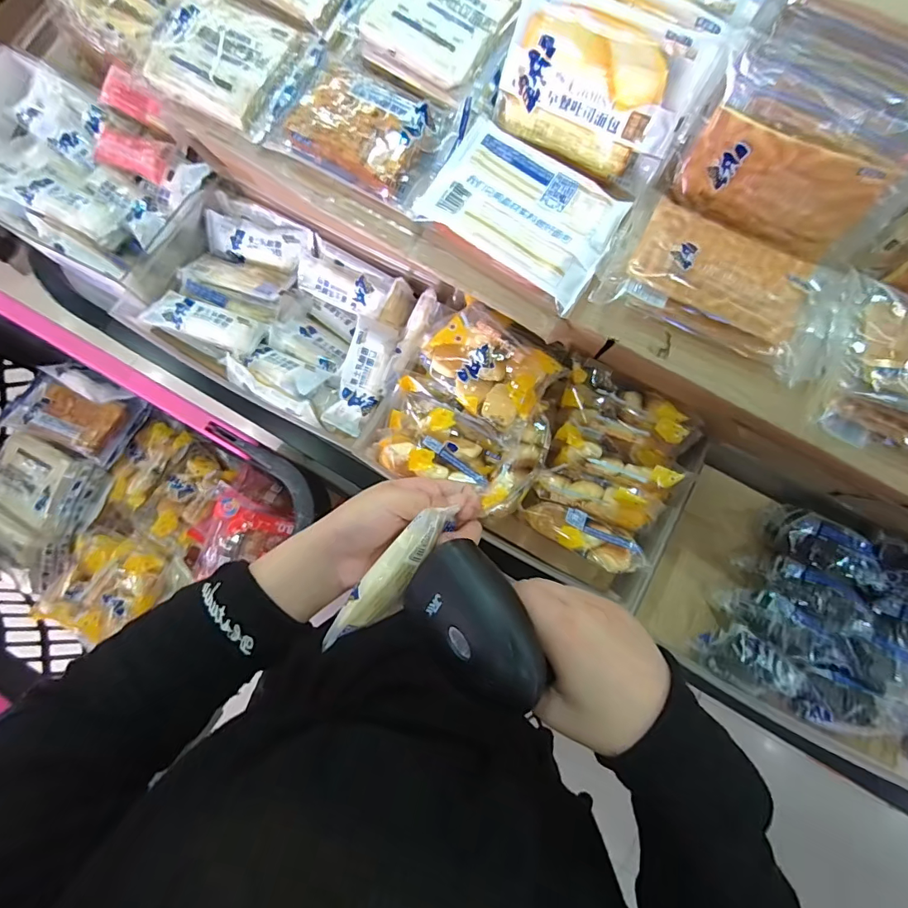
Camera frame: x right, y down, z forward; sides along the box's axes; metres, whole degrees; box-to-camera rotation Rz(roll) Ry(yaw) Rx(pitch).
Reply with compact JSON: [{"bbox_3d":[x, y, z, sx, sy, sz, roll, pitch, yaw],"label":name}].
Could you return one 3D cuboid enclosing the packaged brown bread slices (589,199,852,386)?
[{"bbox_3d":[0.204,-0.128,0.347,0.162,0.029,0.091,27,80,5],"label":"packaged brown bread slices"}]

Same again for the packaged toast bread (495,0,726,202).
[{"bbox_3d":[0.108,-0.276,0.355,0.141,0.095,0.036,29,42,5],"label":"packaged toast bread"}]

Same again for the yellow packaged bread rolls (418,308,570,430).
[{"bbox_3d":[0.033,-0.083,0.442,0.113,0.043,0.084,43,82,8],"label":"yellow packaged bread rolls"}]

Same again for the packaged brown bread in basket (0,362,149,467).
[{"bbox_3d":[-0.516,-0.062,0.634,0.157,0.041,0.107,22,79,4],"label":"packaged brown bread in basket"}]

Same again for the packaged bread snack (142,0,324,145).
[{"bbox_3d":[-0.192,-0.341,0.402,0.139,0.018,0.104,32,80,6],"label":"packaged bread snack"}]

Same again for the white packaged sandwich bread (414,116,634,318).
[{"bbox_3d":[0.054,-0.189,0.357,0.145,0.017,0.093,37,81,7],"label":"white packaged sandwich bread"}]

